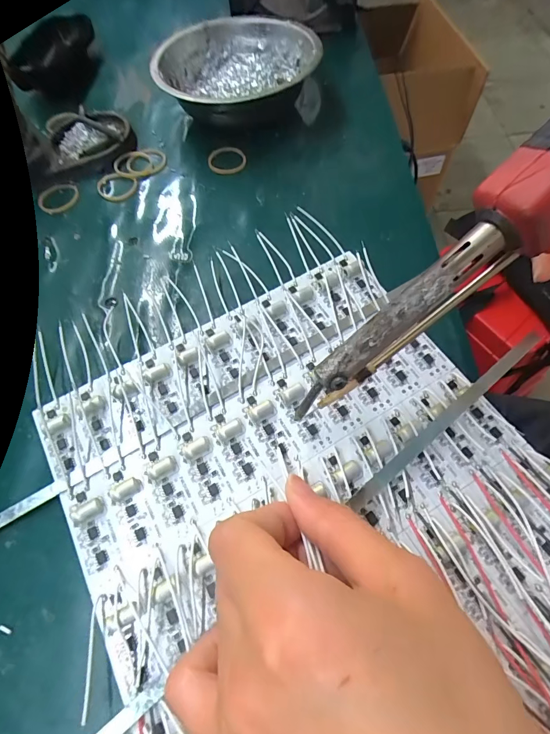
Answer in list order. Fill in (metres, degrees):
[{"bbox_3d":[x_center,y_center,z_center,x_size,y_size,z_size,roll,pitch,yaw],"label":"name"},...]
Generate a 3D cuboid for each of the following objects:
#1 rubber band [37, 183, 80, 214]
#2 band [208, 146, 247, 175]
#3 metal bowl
[{"bbox_3d":[-0.161,-0.127,0.276,0.030,0.004,0.029,-1,61,2],"label":"rubber band"},{"bbox_3d":[-0.037,-0.158,0.285,0.030,0.005,0.031,1,61,3],"label":"band"},{"bbox_3d":[-0.030,-0.233,0.303,0.124,0.043,0.128,-1,61,2],"label":"metal bowl"}]

